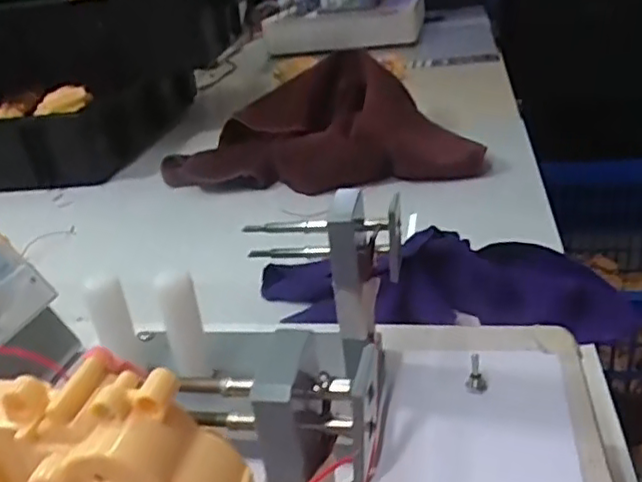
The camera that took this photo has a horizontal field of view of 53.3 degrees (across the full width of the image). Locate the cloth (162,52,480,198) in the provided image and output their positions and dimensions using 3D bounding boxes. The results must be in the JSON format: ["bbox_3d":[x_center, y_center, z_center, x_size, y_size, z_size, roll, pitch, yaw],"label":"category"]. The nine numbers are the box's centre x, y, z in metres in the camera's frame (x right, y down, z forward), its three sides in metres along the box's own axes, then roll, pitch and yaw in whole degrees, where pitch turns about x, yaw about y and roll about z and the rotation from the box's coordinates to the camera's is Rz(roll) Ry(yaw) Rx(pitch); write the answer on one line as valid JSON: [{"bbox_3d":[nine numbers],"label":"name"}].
[{"bbox_3d":[0.015,-0.141,0.750,0.338,0.099,0.192,2,28,18],"label":"cloth"}]

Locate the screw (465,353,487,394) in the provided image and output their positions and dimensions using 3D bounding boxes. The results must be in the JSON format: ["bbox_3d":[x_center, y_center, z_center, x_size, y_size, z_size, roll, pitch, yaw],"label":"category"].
[{"bbox_3d":[0.063,0.054,0.261,0.008,0.014,0.008,1,26,14],"label":"screw"}]

